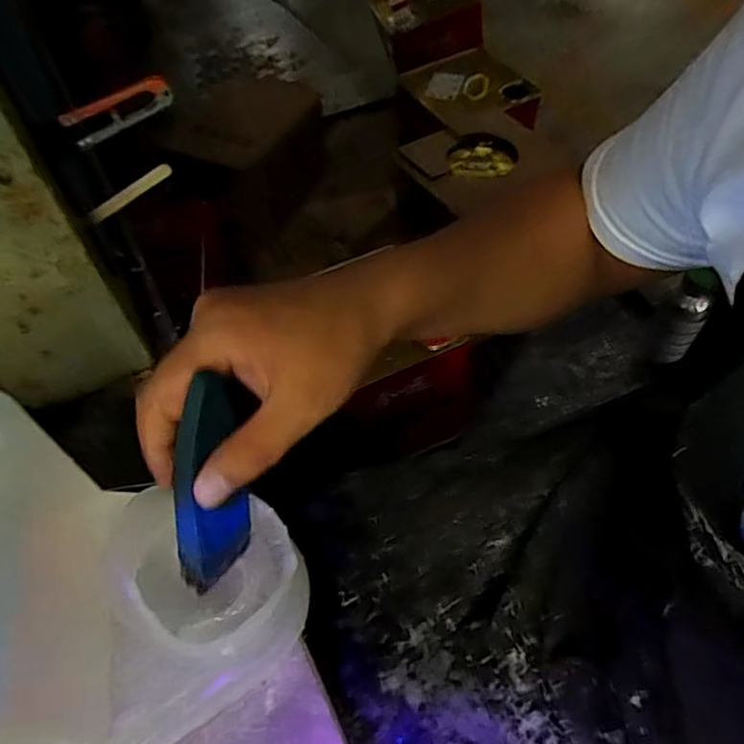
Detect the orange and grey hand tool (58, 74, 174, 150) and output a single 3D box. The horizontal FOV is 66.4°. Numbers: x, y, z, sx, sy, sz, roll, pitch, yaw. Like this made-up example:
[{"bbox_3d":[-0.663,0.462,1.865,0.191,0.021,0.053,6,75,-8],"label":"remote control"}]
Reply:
[{"bbox_3d":[-0.157,-0.163,0.354,0.068,0.023,0.015,-25,54,0],"label":"orange and grey hand tool"}]

